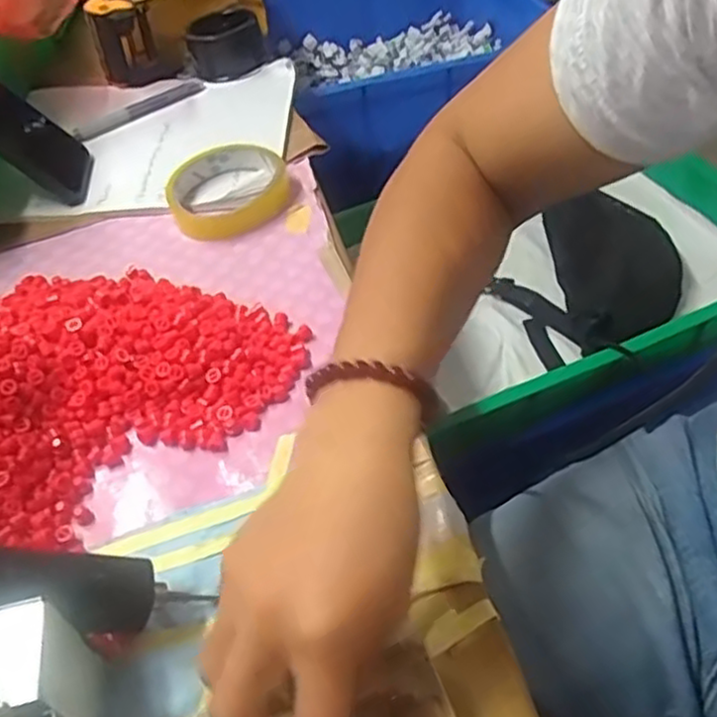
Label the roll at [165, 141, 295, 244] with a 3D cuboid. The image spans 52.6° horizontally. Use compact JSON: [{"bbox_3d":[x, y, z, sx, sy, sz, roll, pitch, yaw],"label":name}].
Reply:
[{"bbox_3d":[-0.102,-0.133,0.566,0.092,0.025,0.092,-3,49,4],"label":"roll"}]

